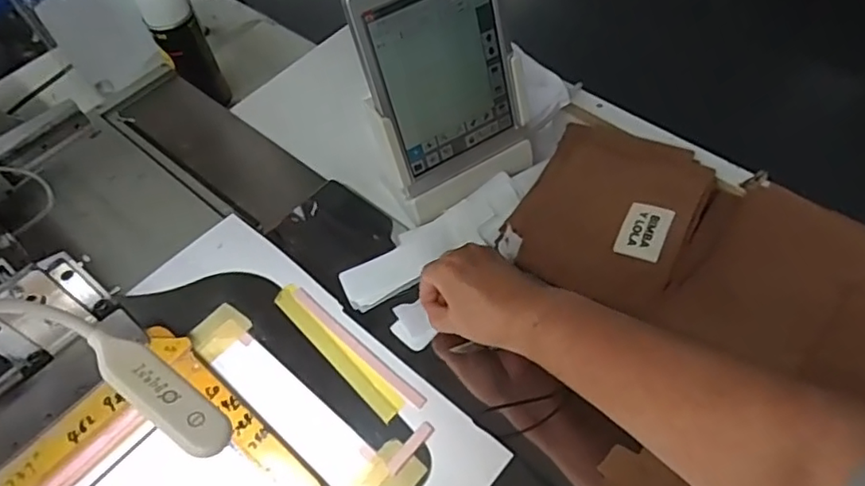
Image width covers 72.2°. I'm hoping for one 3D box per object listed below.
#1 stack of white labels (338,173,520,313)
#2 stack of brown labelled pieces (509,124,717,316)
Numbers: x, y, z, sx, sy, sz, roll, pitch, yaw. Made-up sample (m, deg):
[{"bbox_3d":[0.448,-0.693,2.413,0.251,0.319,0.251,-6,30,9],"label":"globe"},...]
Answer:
[{"bbox_3d":[0.005,-0.003,0.603,0.209,0.005,0.058,-31,60,-15],"label":"stack of white labels"},{"bbox_3d":[0.185,-0.044,0.607,0.161,0.020,0.195,25,62,19],"label":"stack of brown labelled pieces"}]

